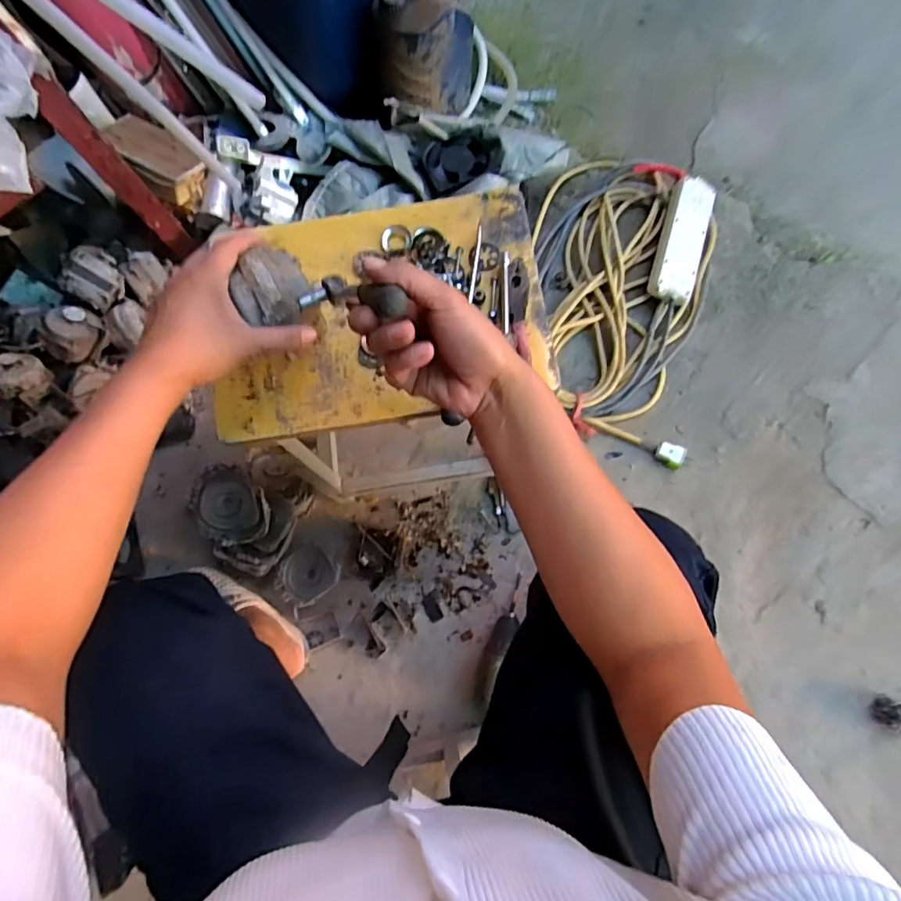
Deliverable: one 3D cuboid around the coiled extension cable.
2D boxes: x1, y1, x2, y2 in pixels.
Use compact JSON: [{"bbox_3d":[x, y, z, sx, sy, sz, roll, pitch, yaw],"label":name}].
[{"bbox_3d":[0.303,-0.287,1.000,0.336,0.063,0.599,8,76,6],"label":"coiled extension cable"}]

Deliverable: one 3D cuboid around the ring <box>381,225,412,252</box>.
[{"bbox_3d":[-0.056,-0.221,0.574,0.032,0.010,0.029,8,76,6],"label":"ring"}]

